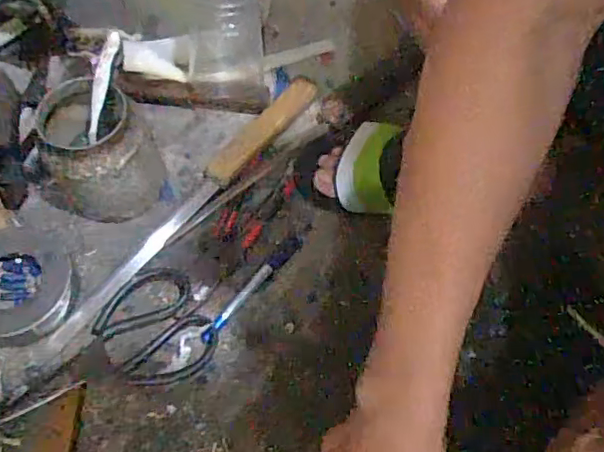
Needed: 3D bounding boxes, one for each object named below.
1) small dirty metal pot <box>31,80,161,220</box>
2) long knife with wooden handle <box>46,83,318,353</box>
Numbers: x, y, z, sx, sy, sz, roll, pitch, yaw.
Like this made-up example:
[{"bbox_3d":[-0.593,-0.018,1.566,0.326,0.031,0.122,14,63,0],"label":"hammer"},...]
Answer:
[{"bbox_3d":[-0.203,-0.074,0.566,0.104,0.105,0.099,0,63,0],"label":"small dirty metal pot"},{"bbox_3d":[-0.114,-0.027,0.606,0.033,0.018,0.387,35,68,17],"label":"long knife with wooden handle"}]

